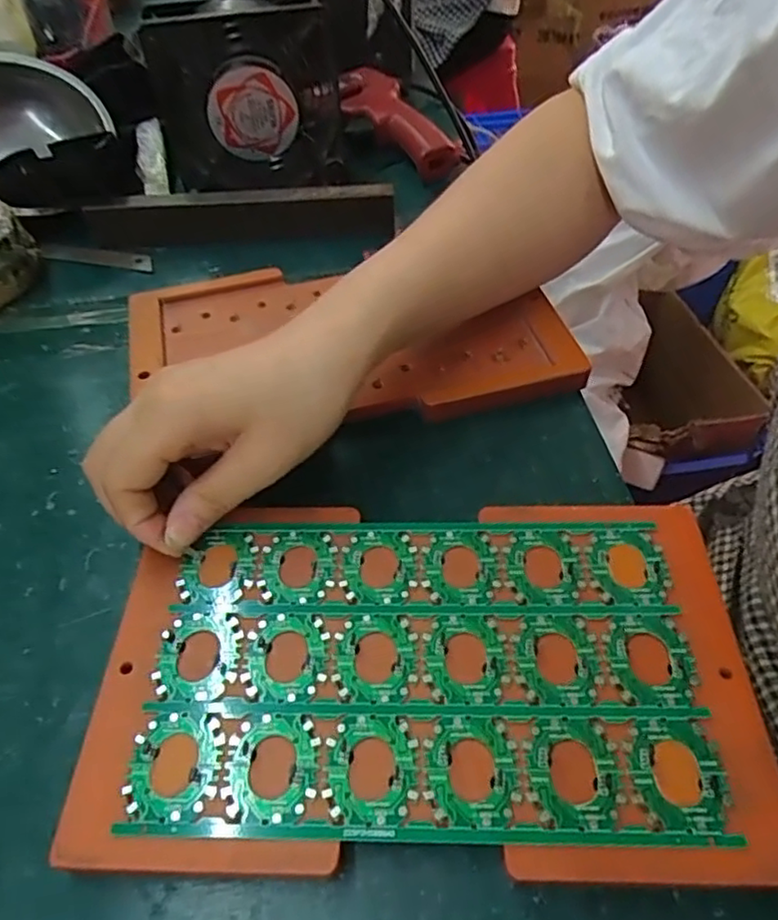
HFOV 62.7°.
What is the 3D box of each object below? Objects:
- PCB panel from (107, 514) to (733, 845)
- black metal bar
[{"bbox_3d":[0.012,0.076,0.242,0.198,0.006,0.119,-1,52,4],"label":"PCB panel"},{"bbox_3d":[-0.124,-0.168,0.440,0.249,0.030,0.020,-1,50,1],"label":"black metal bar"}]

